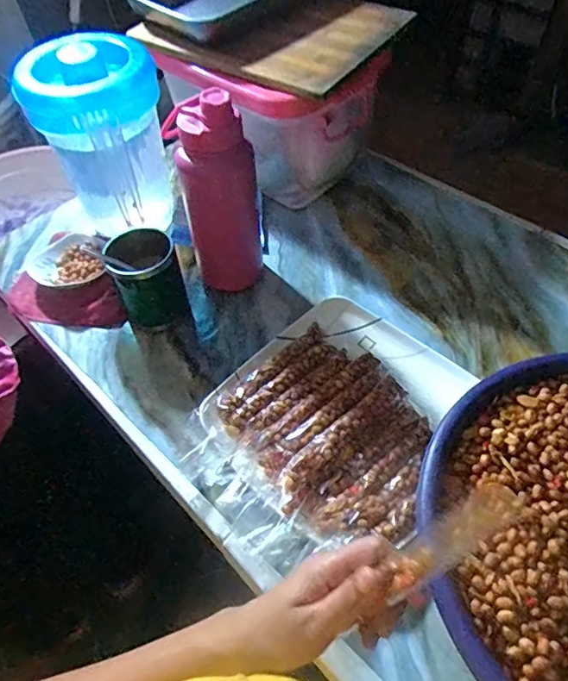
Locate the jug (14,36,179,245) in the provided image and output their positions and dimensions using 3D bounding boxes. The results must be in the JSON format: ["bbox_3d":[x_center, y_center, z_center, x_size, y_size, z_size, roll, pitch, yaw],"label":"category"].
[{"bbox_3d":[-0.229,-0.252,0.688,0.155,0.260,0.149,-18,54,-8],"label":"jug"}]

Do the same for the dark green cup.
[{"bbox_3d":[-0.179,-0.074,0.643,0.078,0.110,0.072,-2,53,3],"label":"dark green cup"}]

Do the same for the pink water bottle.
[{"bbox_3d":[-0.080,-0.177,0.627,0.093,0.250,0.084,-22,55,-11],"label":"pink water bottle"}]

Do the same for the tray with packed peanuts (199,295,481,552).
[{"bbox_3d":[0.069,0.072,0.556,0.241,0.044,0.262,34,63,26],"label":"tray with packed peanuts"}]

